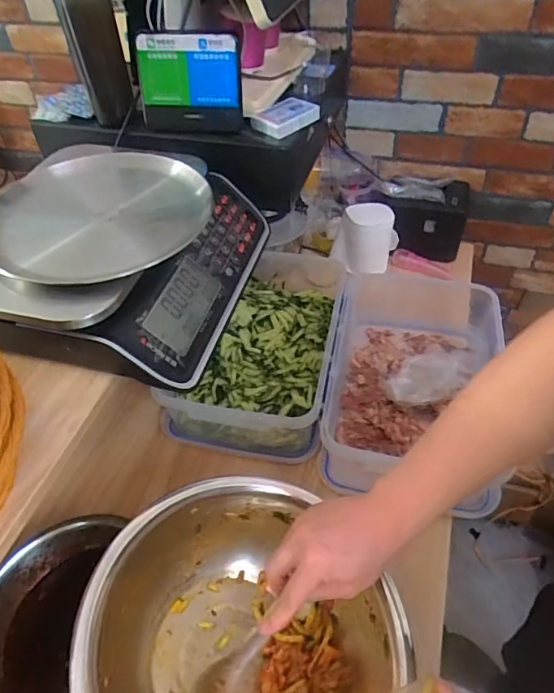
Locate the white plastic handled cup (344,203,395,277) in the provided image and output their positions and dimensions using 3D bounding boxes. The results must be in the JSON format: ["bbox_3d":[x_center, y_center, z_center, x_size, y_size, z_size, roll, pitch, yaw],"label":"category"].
[{"bbox_3d":[0.182,-0.212,0.980,0.111,0.131,0.076,6,49,10],"label":"white plastic handled cup"}]

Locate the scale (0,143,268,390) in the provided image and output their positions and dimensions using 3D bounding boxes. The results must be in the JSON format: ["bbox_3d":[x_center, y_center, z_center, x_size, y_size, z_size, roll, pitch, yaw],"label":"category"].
[{"bbox_3d":[-0.177,-0.121,0.579,0.266,0.125,0.315,6,49,10],"label":"scale"}]

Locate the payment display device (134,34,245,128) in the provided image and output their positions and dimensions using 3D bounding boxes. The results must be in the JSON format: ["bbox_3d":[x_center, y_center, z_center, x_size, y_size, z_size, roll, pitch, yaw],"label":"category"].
[{"bbox_3d":[-0.117,-0.352,0.650,0.140,0.108,0.046,-2,49,3],"label":"payment display device"}]

